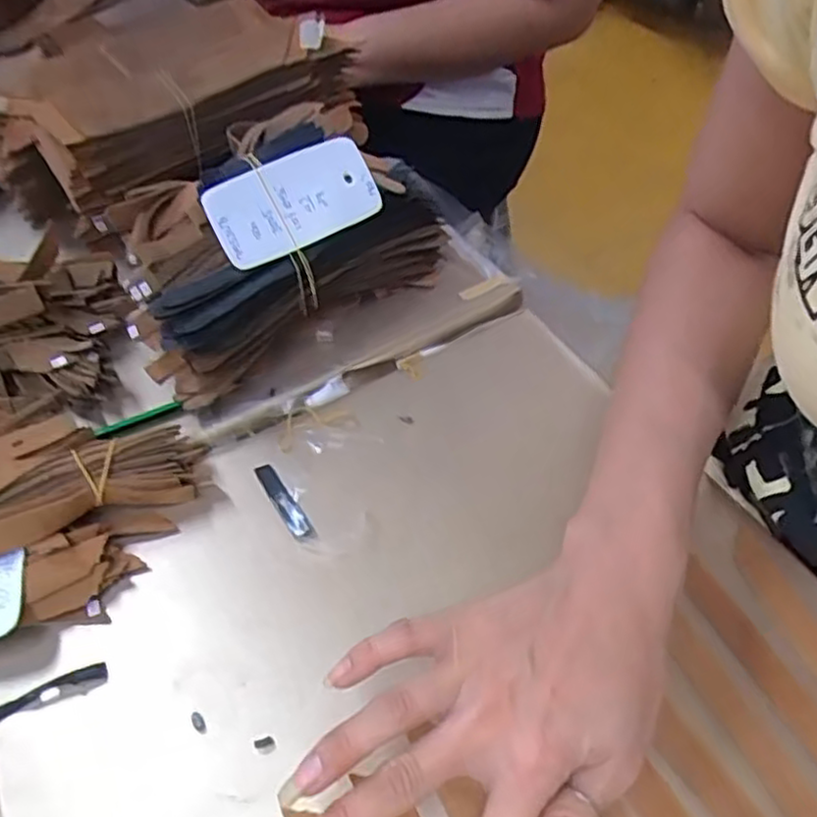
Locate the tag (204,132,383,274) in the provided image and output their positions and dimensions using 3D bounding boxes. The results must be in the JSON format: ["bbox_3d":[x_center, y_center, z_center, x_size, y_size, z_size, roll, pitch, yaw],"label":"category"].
[{"bbox_3d":[-0.069,-0.128,0.448,0.103,0.008,0.054,-29,93,-16],"label":"tag"}]

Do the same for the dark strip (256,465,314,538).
[{"bbox_3d":[-0.069,0.051,0.399,0.011,0.004,0.056,-28,52,-19],"label":"dark strip"}]

